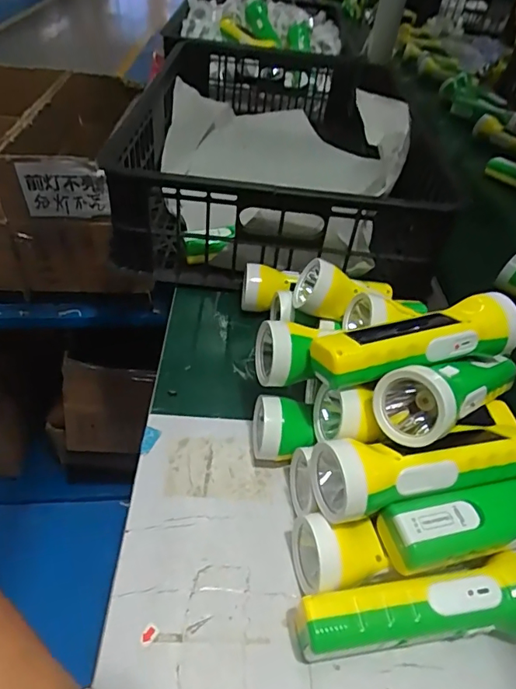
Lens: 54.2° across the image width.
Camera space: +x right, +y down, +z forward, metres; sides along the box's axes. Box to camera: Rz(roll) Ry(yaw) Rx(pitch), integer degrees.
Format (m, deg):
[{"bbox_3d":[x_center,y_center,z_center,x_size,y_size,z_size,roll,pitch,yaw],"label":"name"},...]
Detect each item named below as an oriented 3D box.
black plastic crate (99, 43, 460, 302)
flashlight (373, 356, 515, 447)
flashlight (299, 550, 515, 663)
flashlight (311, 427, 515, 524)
[{"bbox_3d":[0.032,-0.317,0.743,0.361,0.163,0.582,7,42,-2],"label":"black plastic crate"},{"bbox_3d":[0.159,0.032,0.377,0.178,0.048,0.048,-10,43,-36],"label":"flashlight"},{"bbox_3d":[0.113,0.170,0.324,0.174,0.046,0.044,-2,43,-11],"label":"flashlight"},{"bbox_3d":[0.121,0.077,0.345,0.164,0.040,0.044,-7,44,-16],"label":"flashlight"}]

